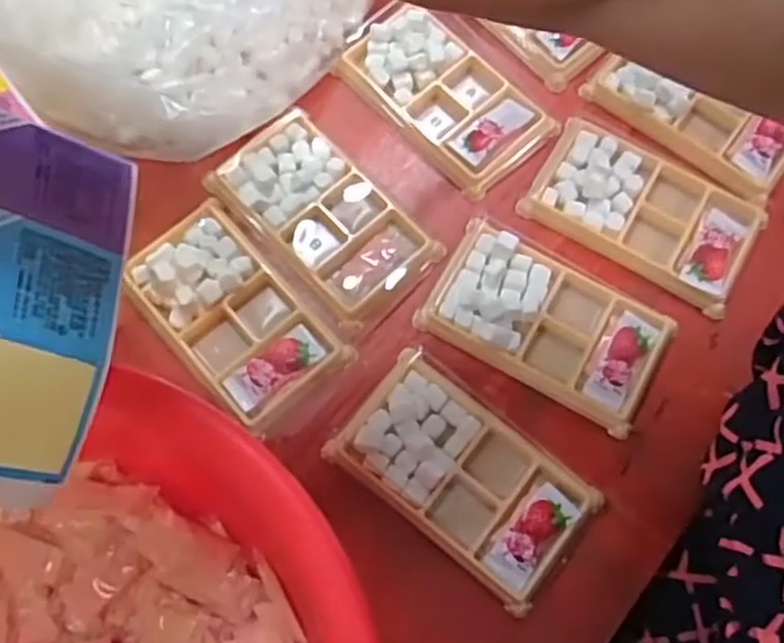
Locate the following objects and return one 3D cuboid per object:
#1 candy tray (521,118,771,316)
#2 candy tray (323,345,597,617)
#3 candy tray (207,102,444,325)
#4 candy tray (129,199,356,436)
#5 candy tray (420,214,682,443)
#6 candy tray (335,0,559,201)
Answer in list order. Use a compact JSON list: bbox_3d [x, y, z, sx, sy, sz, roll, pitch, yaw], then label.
[{"bbox_3d":[0.157,-0.069,0.473,0.136,0.024,0.078,31,74,8],"label":"candy tray"},{"bbox_3d":[0.038,0.085,0.413,0.138,0.013,0.079,40,75,11],"label":"candy tray"},{"bbox_3d":[-0.043,-0.066,0.462,0.085,0.013,0.135,-42,78,-14],"label":"candy tray"},{"bbox_3d":[-0.093,-0.007,0.442,0.076,0.021,0.133,-40,77,-13],"label":"candy tray"},{"bbox_3d":[0.092,-0.001,0.443,0.135,0.016,0.076,29,73,8],"label":"candy tray"},{"bbox_3d":[0.034,-0.151,0.491,0.077,0.015,0.136,-43,78,-14],"label":"candy tray"}]

